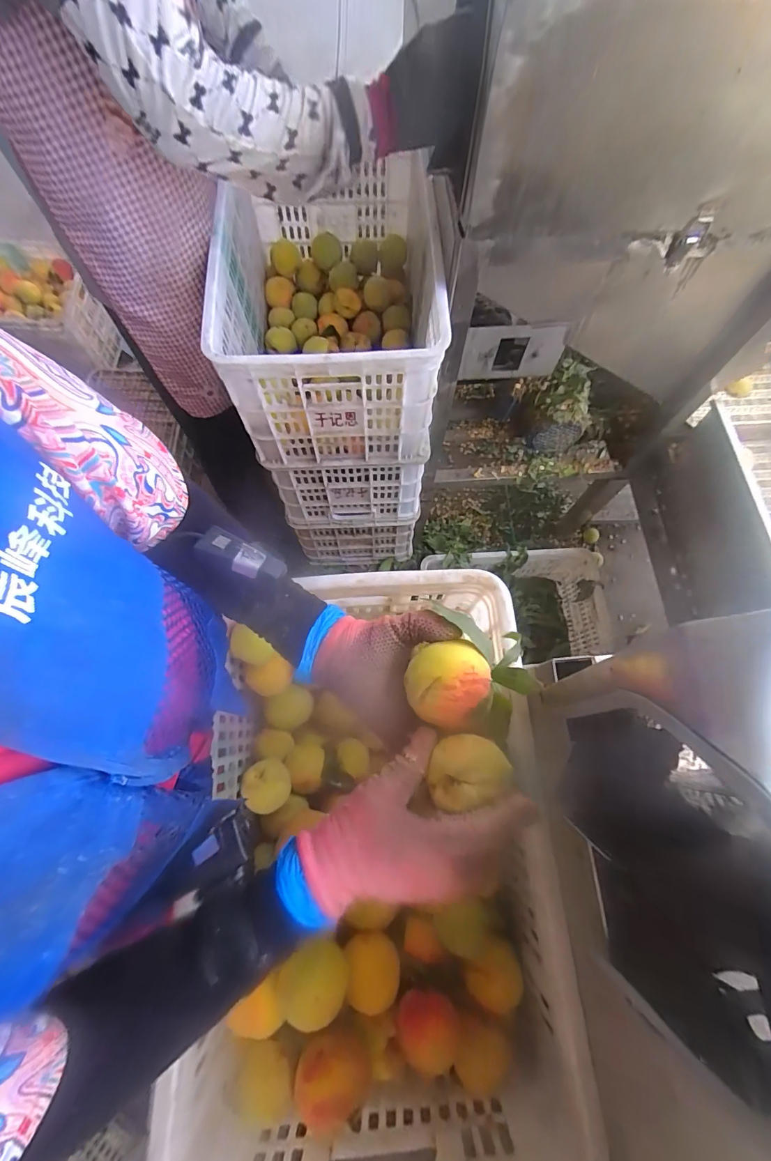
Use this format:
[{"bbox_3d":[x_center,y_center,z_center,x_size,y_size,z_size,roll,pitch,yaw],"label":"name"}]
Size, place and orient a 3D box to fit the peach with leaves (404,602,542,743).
[{"bbox_3d":[0.071,0.082,0.339,0.099,0.061,0.082,21,72,6],"label":"peach with leaves"}]

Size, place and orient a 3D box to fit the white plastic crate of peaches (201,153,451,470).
[{"bbox_3d":[-0.095,-0.499,0.781,0.348,0.268,0.507,-3,71,-2],"label":"white plastic crate of peaches"}]

